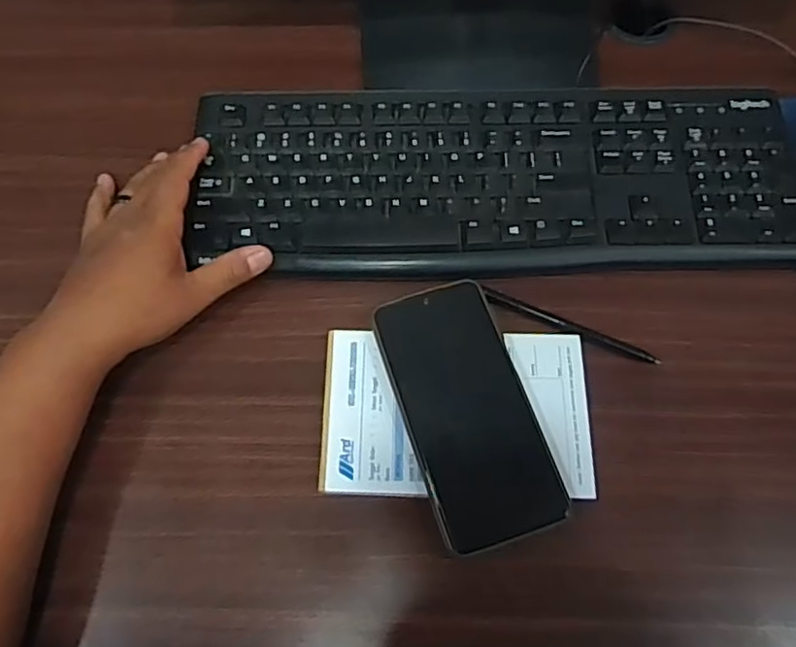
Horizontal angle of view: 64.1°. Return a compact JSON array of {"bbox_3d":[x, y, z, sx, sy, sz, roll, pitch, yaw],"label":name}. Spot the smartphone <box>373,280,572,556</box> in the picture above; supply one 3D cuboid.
[{"bbox_3d":[0.043,0.054,0.400,0.076,0.010,0.160,-18,73,-6],"label":"smartphone"}]

